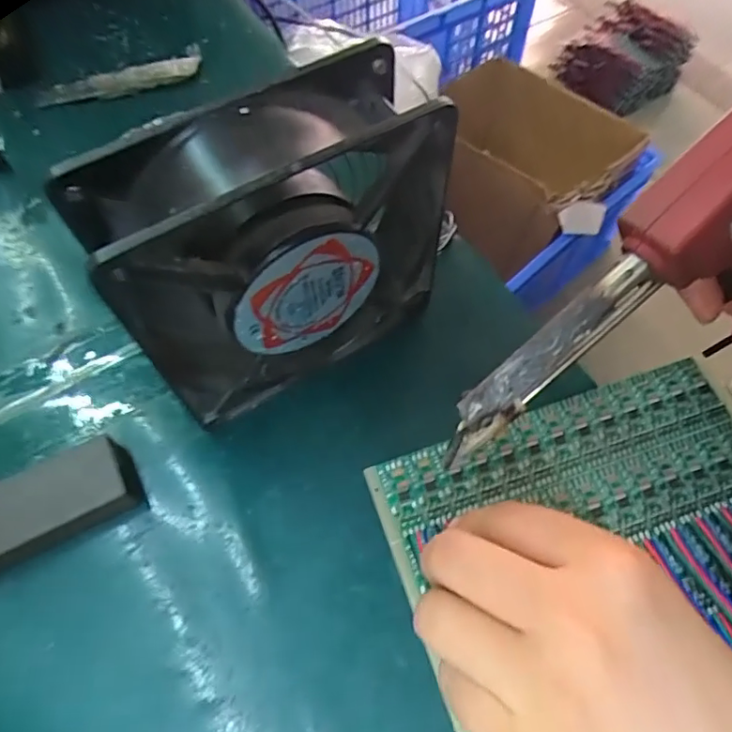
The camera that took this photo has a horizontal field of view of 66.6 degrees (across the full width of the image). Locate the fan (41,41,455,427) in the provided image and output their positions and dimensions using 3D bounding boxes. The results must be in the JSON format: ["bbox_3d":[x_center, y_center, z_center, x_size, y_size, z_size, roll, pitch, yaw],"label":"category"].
[{"bbox_3d":[-0.029,-0.039,0.212,0.117,0.121,0.037,-29,65,-14],"label":"fan"}]

